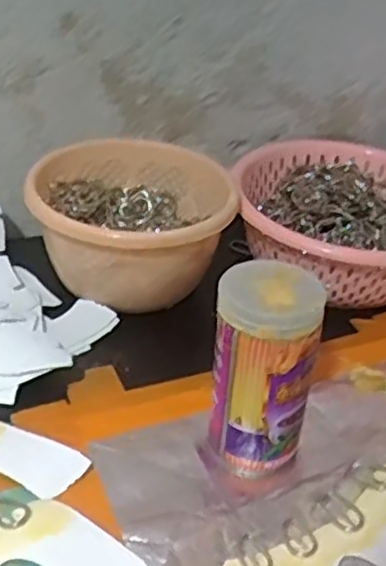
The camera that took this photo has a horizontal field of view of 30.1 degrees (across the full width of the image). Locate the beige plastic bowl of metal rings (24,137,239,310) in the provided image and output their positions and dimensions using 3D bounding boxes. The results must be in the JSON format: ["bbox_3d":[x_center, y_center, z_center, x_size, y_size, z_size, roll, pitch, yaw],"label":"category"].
[{"bbox_3d":[-0.052,-0.052,0.638,0.172,0.087,0.155,9,35,6],"label":"beige plastic bowl of metal rings"}]

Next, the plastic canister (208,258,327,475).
[{"bbox_3d":[0.046,0.059,0.483,0.068,0.135,0.063,10,35,7],"label":"plastic canister"}]

